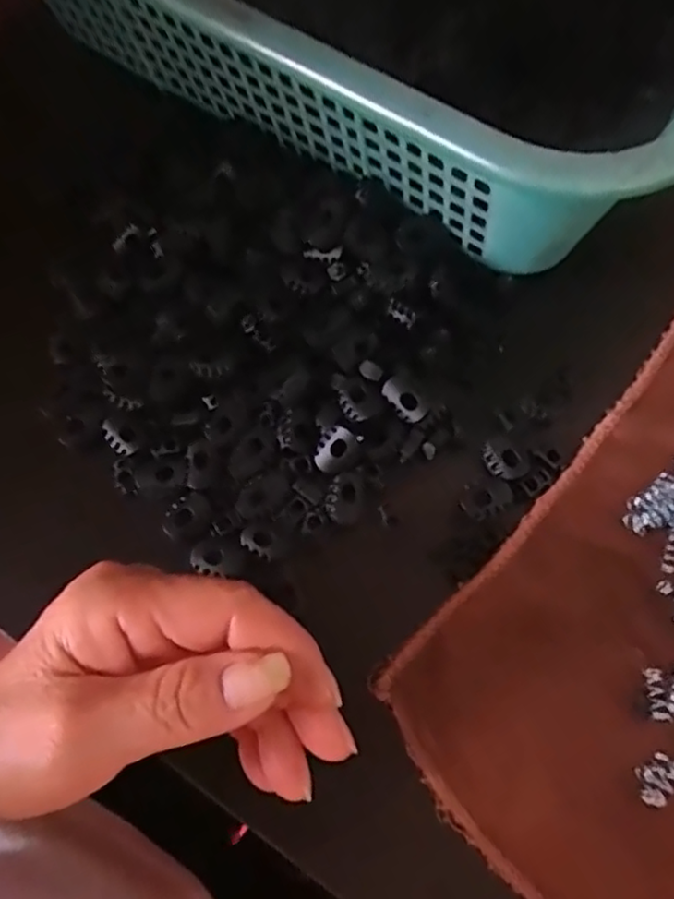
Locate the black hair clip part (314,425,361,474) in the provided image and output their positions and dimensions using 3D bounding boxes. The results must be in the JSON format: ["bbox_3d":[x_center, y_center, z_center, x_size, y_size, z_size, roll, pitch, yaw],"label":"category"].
[{"bbox_3d":[0.000,0.000,0.274,0.019,0.008,0.015,-40,73,-14],"label":"black hair clip part"}]

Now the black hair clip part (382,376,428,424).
[{"bbox_3d":[0.029,-0.020,0.278,0.013,0.013,0.020,-31,71,-11],"label":"black hair clip part"}]

